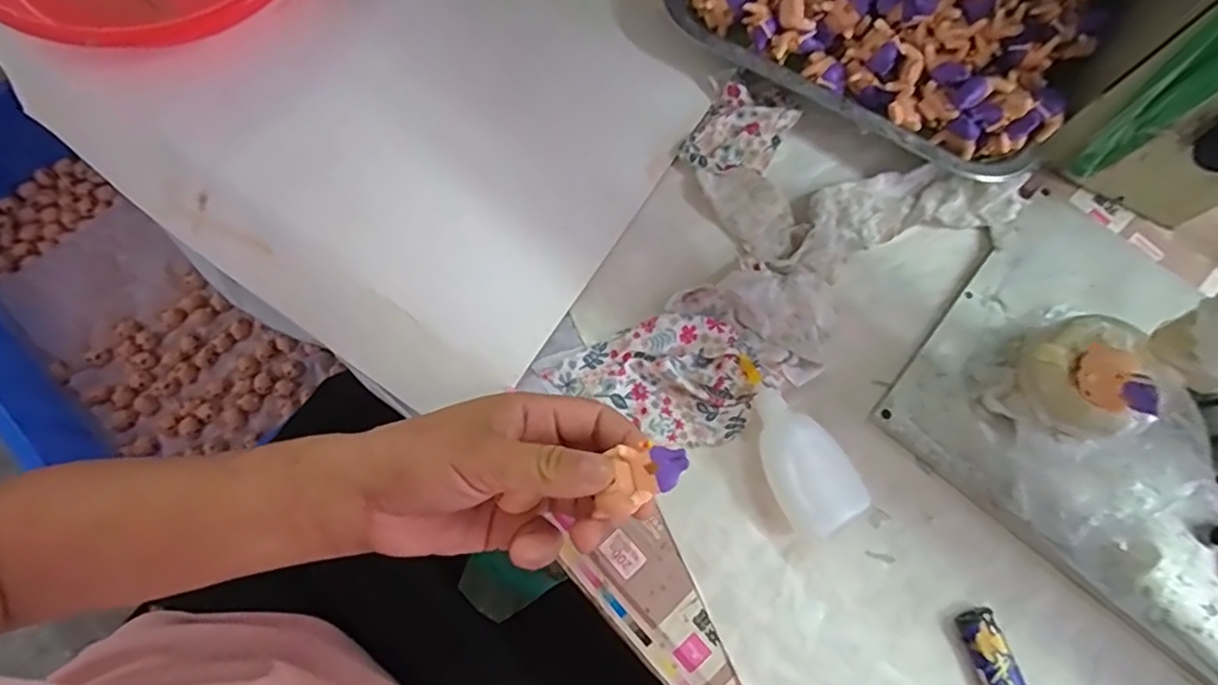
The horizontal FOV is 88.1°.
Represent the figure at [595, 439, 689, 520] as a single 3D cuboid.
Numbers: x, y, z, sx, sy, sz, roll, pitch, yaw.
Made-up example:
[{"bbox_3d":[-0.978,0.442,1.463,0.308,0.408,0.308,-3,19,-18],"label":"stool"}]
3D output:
[{"bbox_3d":[0.012,0.058,0.275,0.044,0.014,0.024,-32,80,-6],"label":"figure"}]

